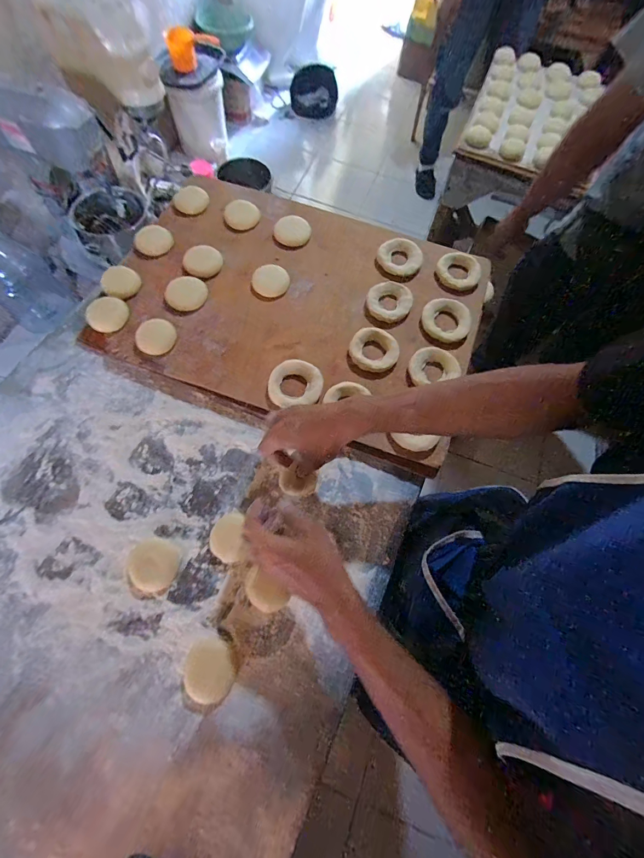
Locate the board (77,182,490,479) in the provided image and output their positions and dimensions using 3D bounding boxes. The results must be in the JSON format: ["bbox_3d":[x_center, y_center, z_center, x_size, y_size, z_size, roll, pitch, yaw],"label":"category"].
[{"bbox_3d":[-0.044,-0.213,0.585,0.571,0.034,0.415,18,68,3],"label":"board"}]

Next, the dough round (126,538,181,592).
[{"bbox_3d":[-0.208,0.168,0.444,0.053,0.021,0.058,2,68,-4],"label":"dough round"}]

